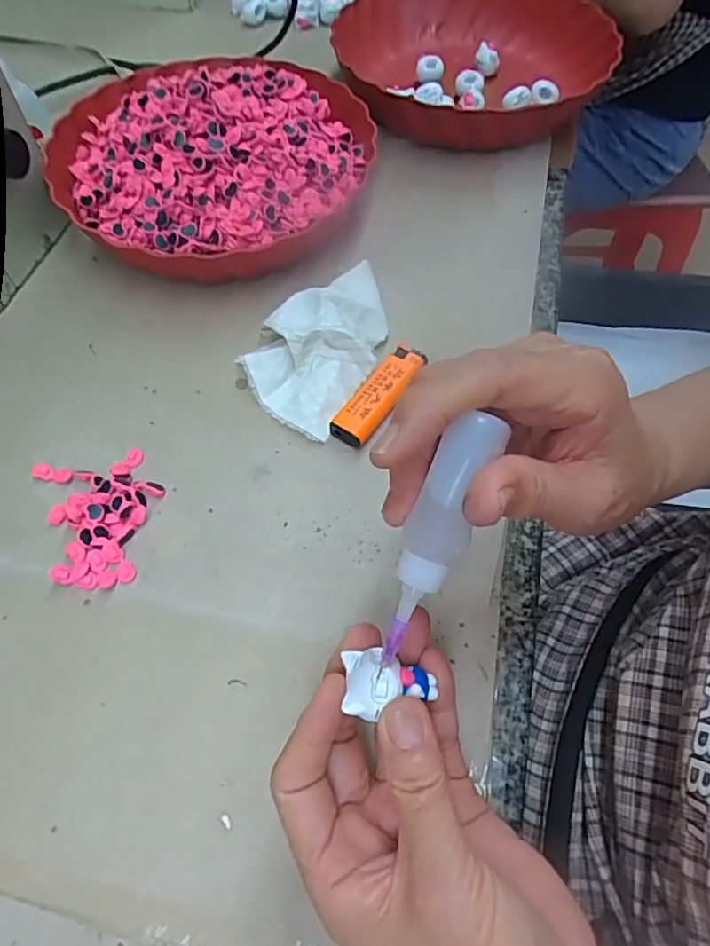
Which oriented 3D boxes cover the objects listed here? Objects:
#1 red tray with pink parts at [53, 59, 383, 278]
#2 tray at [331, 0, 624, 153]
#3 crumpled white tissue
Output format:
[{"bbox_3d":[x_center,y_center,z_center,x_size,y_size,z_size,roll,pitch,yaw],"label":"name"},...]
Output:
[{"bbox_3d":[-0.105,-0.245,0.437,0.232,0.074,0.237,-32,65,-17],"label":"red tray with pink parts"},{"bbox_3d":[0.099,-0.371,0.515,0.236,0.055,0.254,28,64,15],"label":"tray"},{"bbox_3d":[-0.021,-0.088,0.375,0.074,0.032,0.124,27,64,14],"label":"crumpled white tissue"}]

